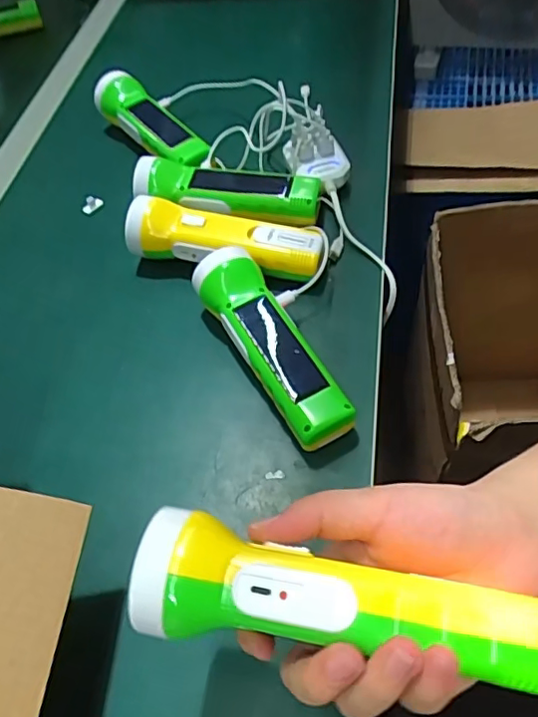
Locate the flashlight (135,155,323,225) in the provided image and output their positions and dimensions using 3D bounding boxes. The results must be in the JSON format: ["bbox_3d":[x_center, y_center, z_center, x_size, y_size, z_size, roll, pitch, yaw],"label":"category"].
[{"bbox_3d":[-0.040,-0.146,0.523,0.167,0.052,0.051,7,55,10],"label":"flashlight"}]

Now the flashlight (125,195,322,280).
[{"bbox_3d":[-0.036,-0.099,0.490,0.172,0.049,0.050,10,56,12],"label":"flashlight"}]

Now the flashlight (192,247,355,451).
[{"bbox_3d":[0.003,-0.011,0.421,0.053,0.052,0.167,-27,56,-14],"label":"flashlight"}]

